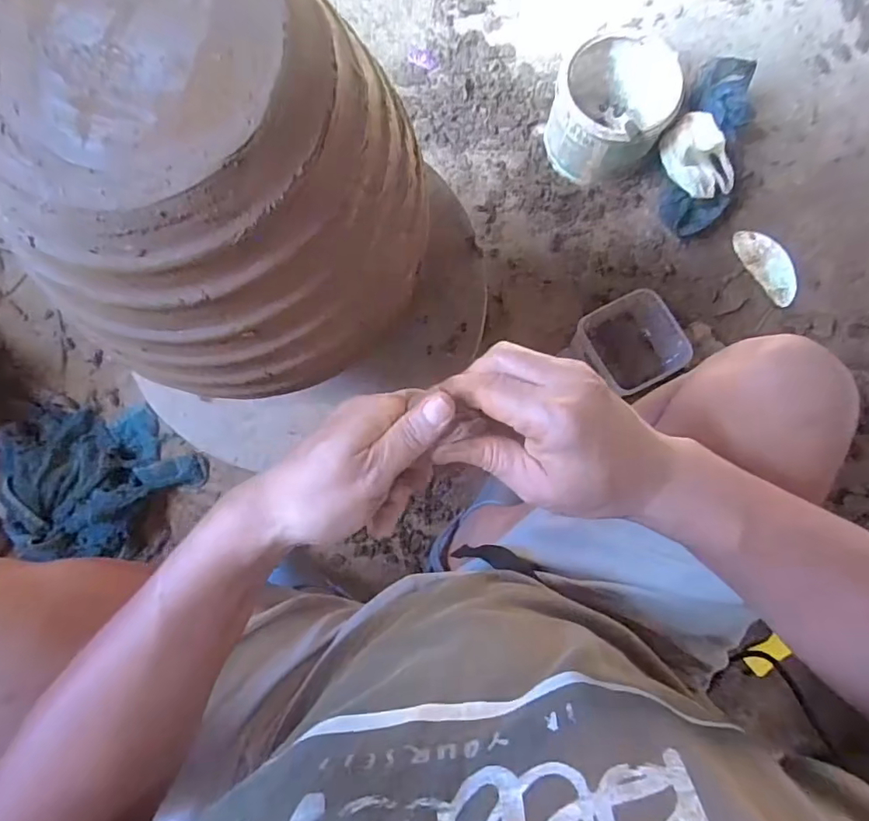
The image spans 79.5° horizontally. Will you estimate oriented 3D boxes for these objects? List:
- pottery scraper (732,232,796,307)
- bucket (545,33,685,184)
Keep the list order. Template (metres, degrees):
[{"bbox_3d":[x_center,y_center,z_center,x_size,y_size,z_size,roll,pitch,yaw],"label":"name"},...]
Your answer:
[{"bbox_3d":[0.537,-0.234,0.839,0.054,0.025,0.137,-27,81,-3],"label":"pottery scraper"},{"bbox_3d":[0.281,-0.483,0.827,0.171,0.128,0.206,25,82,5],"label":"bucket"}]

